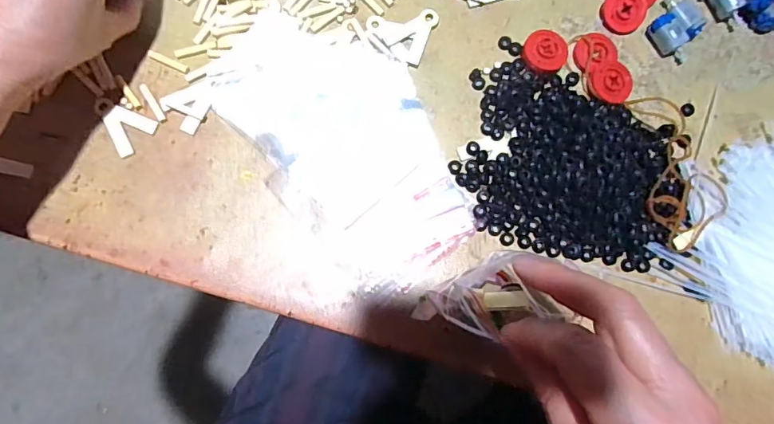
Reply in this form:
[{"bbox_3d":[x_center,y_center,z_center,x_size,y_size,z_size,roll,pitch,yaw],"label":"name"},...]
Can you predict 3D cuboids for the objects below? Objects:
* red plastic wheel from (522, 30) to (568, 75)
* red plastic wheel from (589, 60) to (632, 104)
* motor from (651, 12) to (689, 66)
[{"bbox_3d":[0.117,-0.118,0.349,0.029,0.011,0.032,-40,87,-7],"label":"red plastic wheel"},{"bbox_3d":[0.166,-0.097,0.350,0.030,0.008,0.033,0,83,-4],"label":"red plastic wheel"},{"bbox_3d":[0.216,-0.131,0.359,0.019,0.017,0.037,-33,86,-7],"label":"motor"}]

